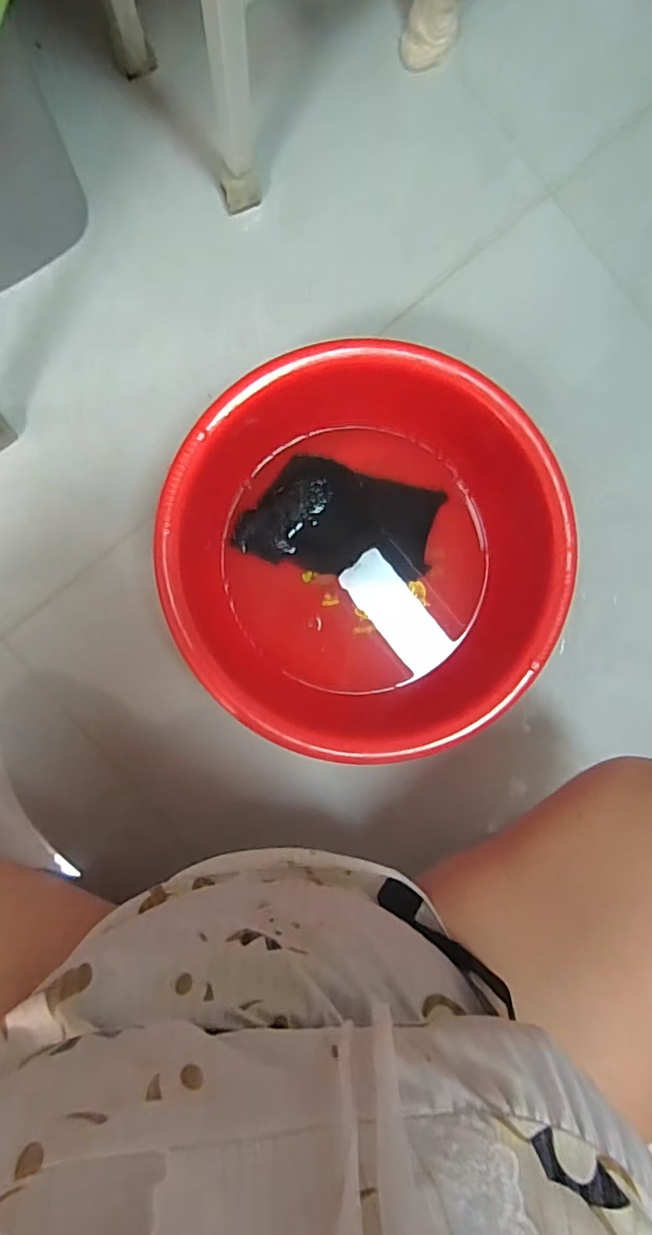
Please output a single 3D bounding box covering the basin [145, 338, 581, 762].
[{"bbox_3d":[0.044,-0.068,0.575,0.374,0.129,0.354,0,92,-3],"label":"basin"}]

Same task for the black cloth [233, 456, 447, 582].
[{"bbox_3d":[0.017,-0.107,0.618,0.209,0.030,0.114,11,91,-3],"label":"black cloth"}]

